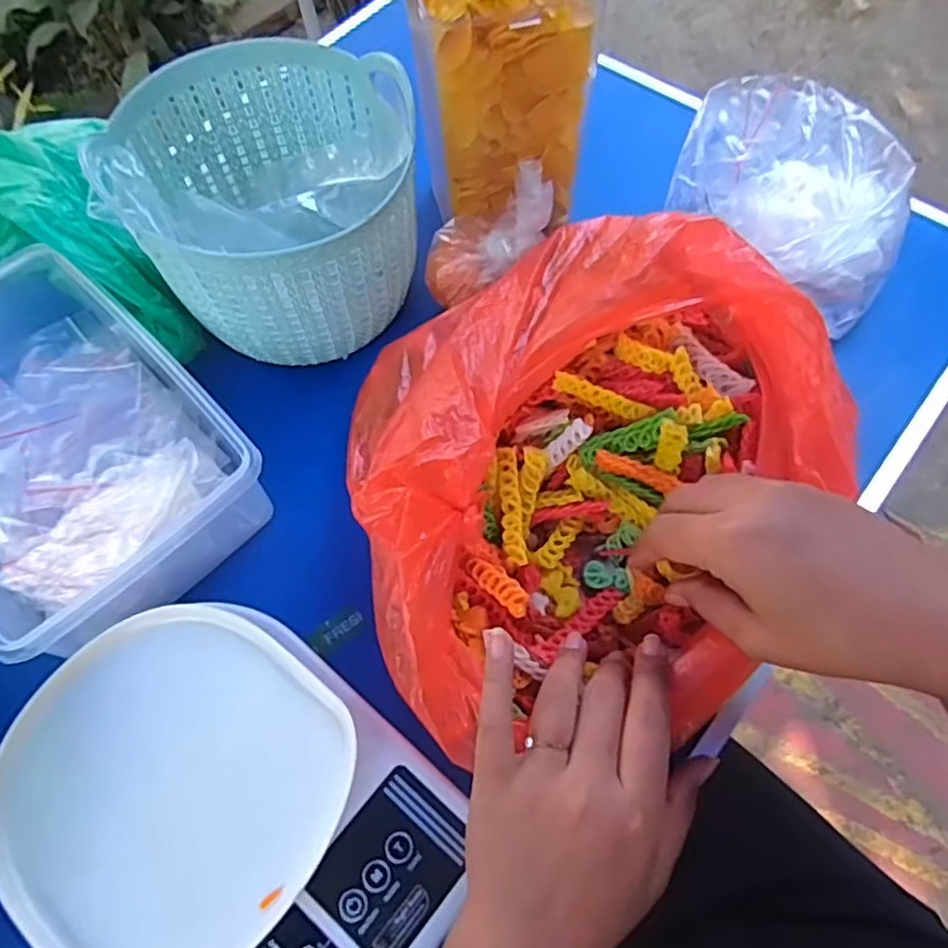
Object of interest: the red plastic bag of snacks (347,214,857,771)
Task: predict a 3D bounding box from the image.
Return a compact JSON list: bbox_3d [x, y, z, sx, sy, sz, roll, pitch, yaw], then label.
[{"bbox_3d":[0.055,-0.012,0.362,0.239,0.097,0.278,1,65,2],"label":"red plastic bag of snacks"}]

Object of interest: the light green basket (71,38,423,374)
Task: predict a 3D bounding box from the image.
[{"bbox_3d":[-0.125,-0.174,0.423,0.171,0.104,0.177,-1,65,1],"label":"light green basket"}]

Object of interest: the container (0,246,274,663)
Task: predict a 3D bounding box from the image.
[{"bbox_3d":[-0.255,-0.020,0.392,0.239,0.068,0.168,36,70,19],"label":"container"}]

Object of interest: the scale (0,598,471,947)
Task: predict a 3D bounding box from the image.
[{"bbox_3d":[-0.113,0.163,0.310,0.212,0.039,0.156,38,72,17],"label":"scale"}]

